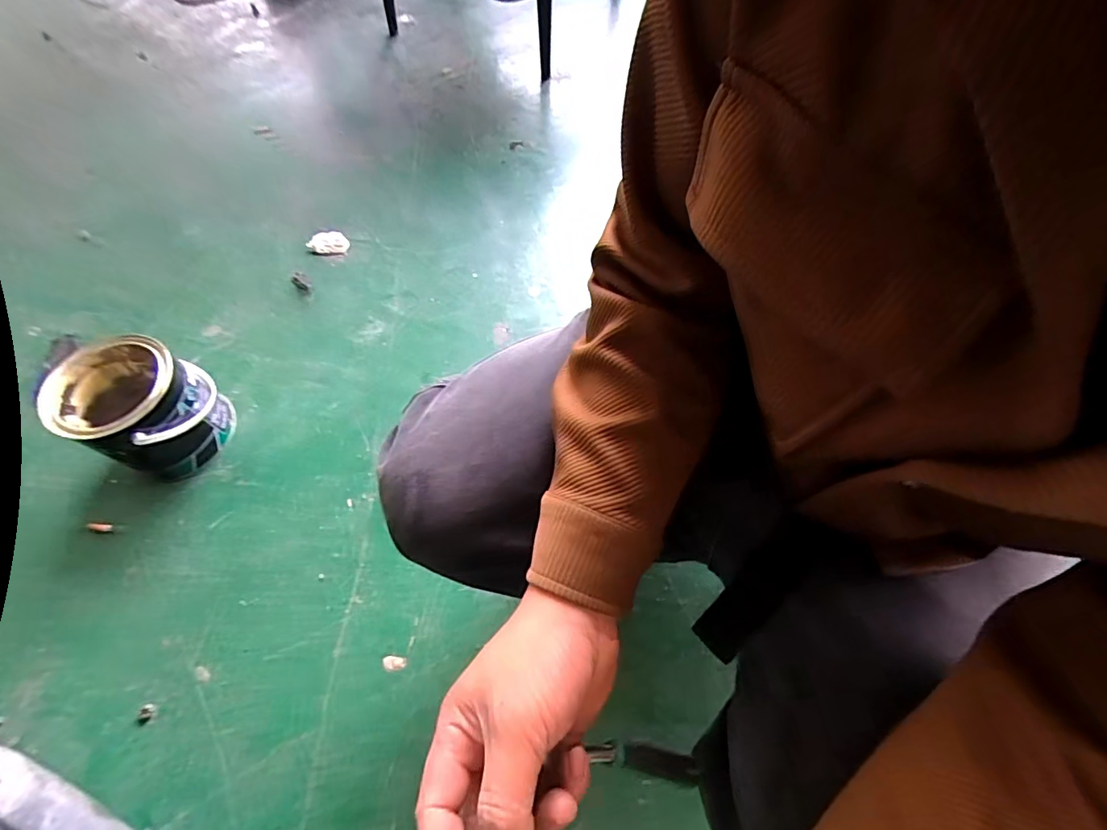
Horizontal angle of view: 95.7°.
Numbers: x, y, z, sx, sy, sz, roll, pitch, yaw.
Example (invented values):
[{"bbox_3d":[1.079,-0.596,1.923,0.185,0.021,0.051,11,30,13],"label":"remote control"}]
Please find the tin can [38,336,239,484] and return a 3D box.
[{"bbox_3d":[-0.591,-0.007,0.740,0.164,0.161,0.157,0,64,1],"label":"tin can"}]

